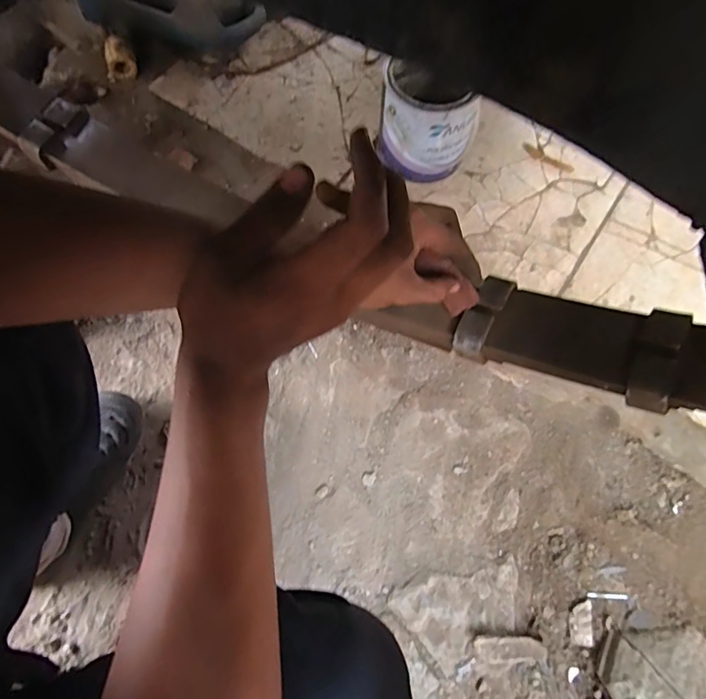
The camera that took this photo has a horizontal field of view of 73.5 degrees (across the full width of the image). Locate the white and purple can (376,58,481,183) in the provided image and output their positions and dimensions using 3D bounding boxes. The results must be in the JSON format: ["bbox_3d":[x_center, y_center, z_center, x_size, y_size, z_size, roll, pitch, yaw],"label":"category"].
[{"bbox_3d":[0.124,-0.374,0.761,0.142,0.159,0.133,0,72,1],"label":"white and purple can"}]

